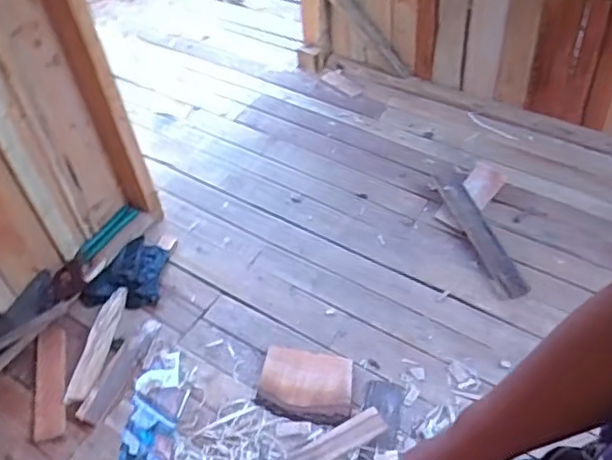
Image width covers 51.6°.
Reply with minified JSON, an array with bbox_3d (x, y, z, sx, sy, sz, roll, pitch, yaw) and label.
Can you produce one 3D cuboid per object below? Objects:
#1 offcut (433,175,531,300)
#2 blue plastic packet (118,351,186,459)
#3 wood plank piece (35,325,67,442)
[{"bbox_3d":[0.464,0.001,1.725,0.091,0.024,0.438,-16,50,-8],"label":"offcut"},{"bbox_3d":[-0.351,0.427,1.463,0.119,0.019,0.320,-2,50,3],"label":"blue plastic packet"},{"bbox_3d":[-0.620,0.364,1.543,0.077,0.021,0.312,-15,50,-7],"label":"wood plank piece"}]

